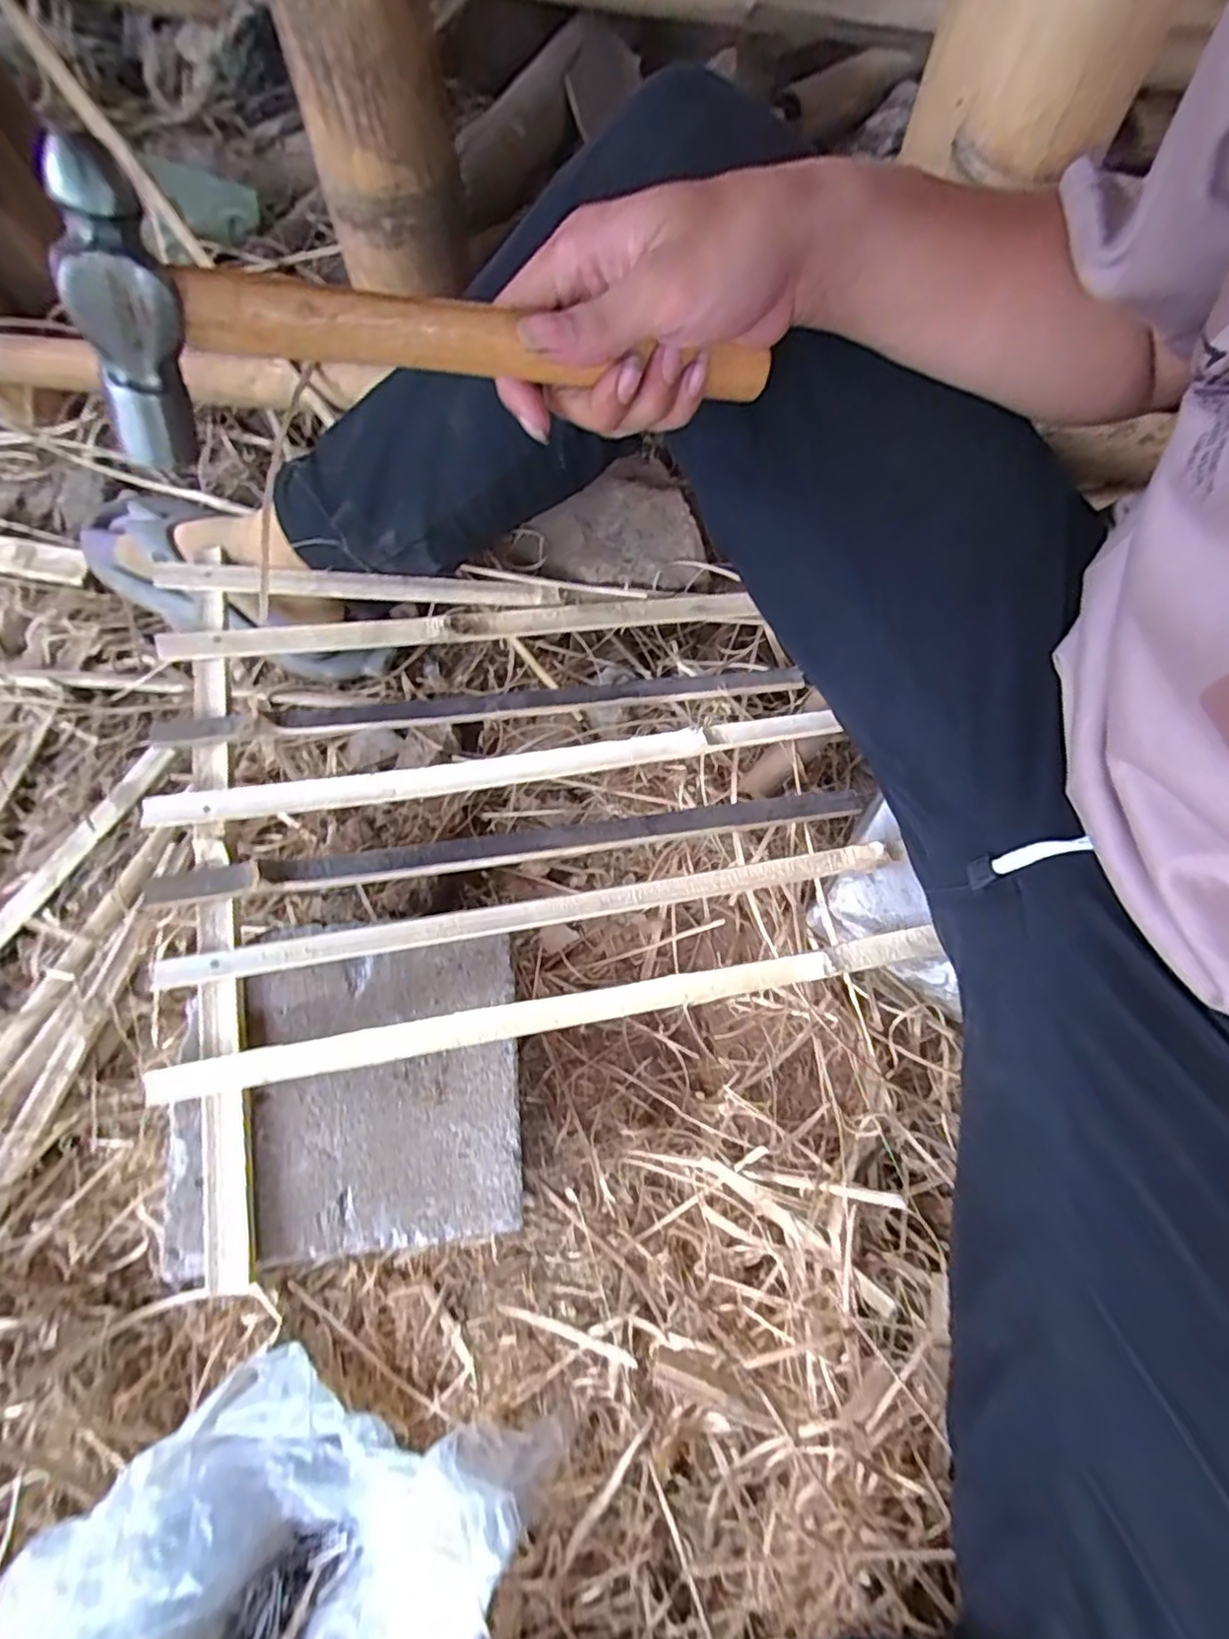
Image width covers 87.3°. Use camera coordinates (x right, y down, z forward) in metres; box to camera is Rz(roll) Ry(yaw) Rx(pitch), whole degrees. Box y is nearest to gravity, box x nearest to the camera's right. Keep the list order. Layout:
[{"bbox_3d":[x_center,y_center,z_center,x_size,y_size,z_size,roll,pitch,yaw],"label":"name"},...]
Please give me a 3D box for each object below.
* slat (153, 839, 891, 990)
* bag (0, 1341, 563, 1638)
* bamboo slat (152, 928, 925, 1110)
[{"bbox_3d":[-0.044,0.061,0.446,0.488,0.017,0.020,-9,66,-8],"label":"slat"},{"bbox_3d":[-0.187,0.423,0.346,0.297,0.077,0.195,-11,66,-9],"label":"bag"},{"bbox_3d":[-0.024,0.124,0.423,0.508,0.018,0.025,-9,66,-8],"label":"bamboo slat"}]

